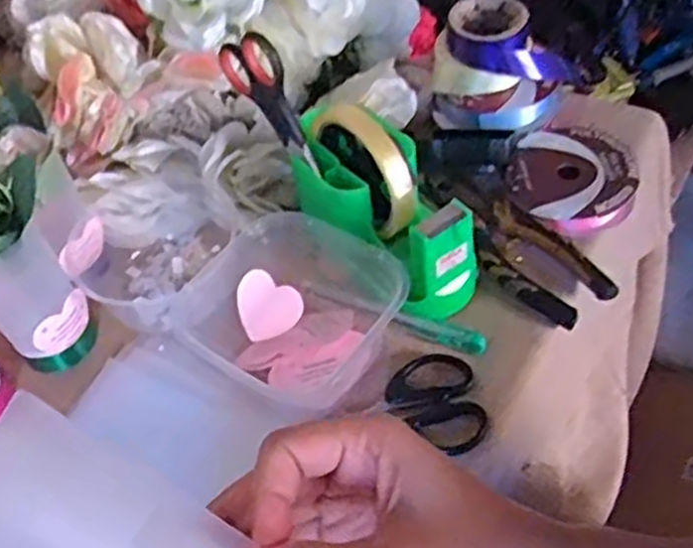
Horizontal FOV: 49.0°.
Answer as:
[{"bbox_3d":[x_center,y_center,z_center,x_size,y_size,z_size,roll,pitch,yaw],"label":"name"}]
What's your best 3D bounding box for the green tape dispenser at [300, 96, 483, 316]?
[{"bbox_3d":[0.024,-0.050,0.486,0.067,0.091,0.139,-30,52,-18],"label":"green tape dispenser"}]

